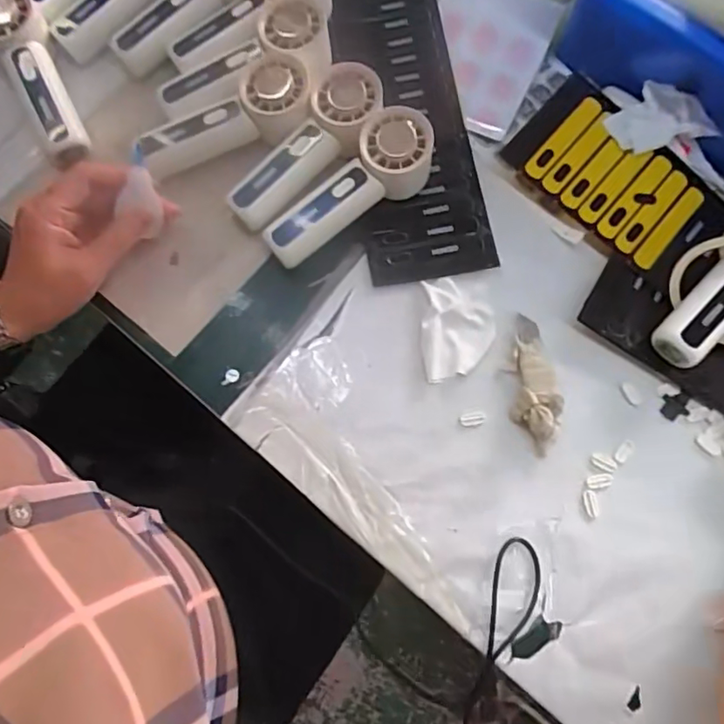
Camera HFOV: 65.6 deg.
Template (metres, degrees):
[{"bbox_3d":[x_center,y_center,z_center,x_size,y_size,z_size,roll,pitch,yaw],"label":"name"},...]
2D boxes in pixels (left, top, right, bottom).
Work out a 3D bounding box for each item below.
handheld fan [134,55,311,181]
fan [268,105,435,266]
[{"bbox_3d":[-0.117,-0.207,0.470,0.156,0.038,0.065,-16,74,17],"label":"handheld fan"},{"bbox_3d":[-0.008,-0.137,0.462,0.158,0.052,0.057,-40,79,2],"label":"fan"}]

